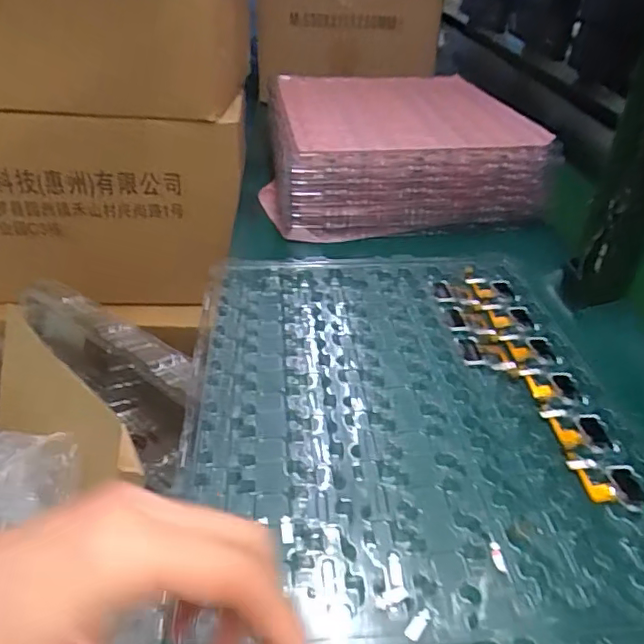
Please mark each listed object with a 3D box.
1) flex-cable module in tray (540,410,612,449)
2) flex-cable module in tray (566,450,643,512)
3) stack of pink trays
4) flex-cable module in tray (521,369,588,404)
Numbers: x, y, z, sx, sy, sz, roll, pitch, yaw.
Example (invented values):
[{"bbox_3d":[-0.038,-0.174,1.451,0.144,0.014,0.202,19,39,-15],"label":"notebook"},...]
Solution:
[{"bbox_3d":[0.174,0.073,0.385,0.039,0.004,0.033,3,36,2],"label":"flex-cable module in tray"},{"bbox_3d":[0.180,0.101,0.356,0.037,0.010,0.048,-3,36,-7],"label":"flex-cable module in tray"},{"bbox_3d":[0.082,-0.243,0.752,0.325,0.083,0.373,-4,36,-8],"label":"stack of pink trays"},{"bbox_3d":[0.172,0.046,0.420,0.037,0.004,0.039,-1,36,-3],"label":"flex-cable module in tray"}]

